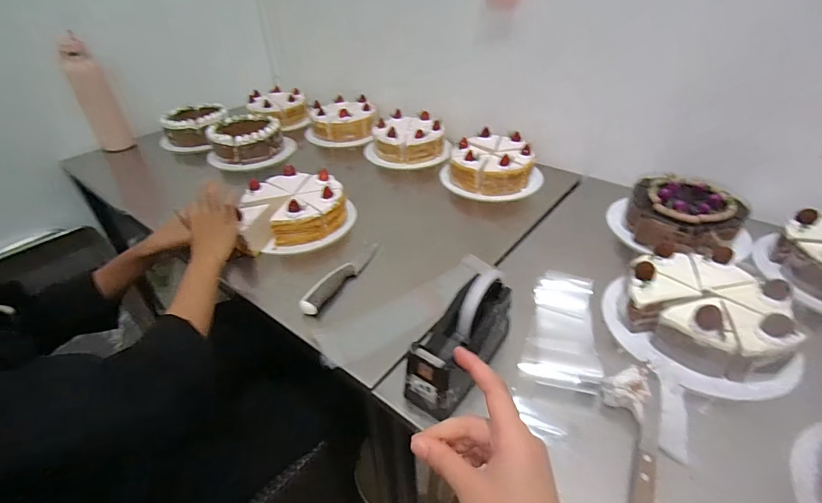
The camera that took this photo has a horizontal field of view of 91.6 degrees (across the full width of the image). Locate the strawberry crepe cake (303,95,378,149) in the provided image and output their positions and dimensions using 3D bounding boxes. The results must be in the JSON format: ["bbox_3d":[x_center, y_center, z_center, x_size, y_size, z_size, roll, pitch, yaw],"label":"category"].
[{"bbox_3d":[-0.190,-0.356,1.096,0.194,0.087,0.168,-8,38,-8],"label":"strawberry crepe cake"}]

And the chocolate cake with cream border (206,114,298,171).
[{"bbox_3d":[-0.401,-0.270,0.994,0.179,0.086,0.146,2,37,5],"label":"chocolate cake with cream border"}]

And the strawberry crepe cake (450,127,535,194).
[{"bbox_3d":[0.176,-0.191,0.848,0.161,0.070,0.162,14,40,20],"label":"strawberry crepe cake"}]

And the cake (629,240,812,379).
[{"bbox_3d":[0.366,0.062,0.494,0.172,0.065,0.174,21,43,27],"label":"cake"}]

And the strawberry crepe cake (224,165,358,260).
[{"bbox_3d":[-0.202,-0.081,0.726,0.188,0.073,0.187,-5,37,-4],"label":"strawberry crepe cake"}]

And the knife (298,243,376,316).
[{"bbox_3d":[-0.101,0.032,0.607,0.027,0.022,0.180,18,42,25],"label":"knife"}]

